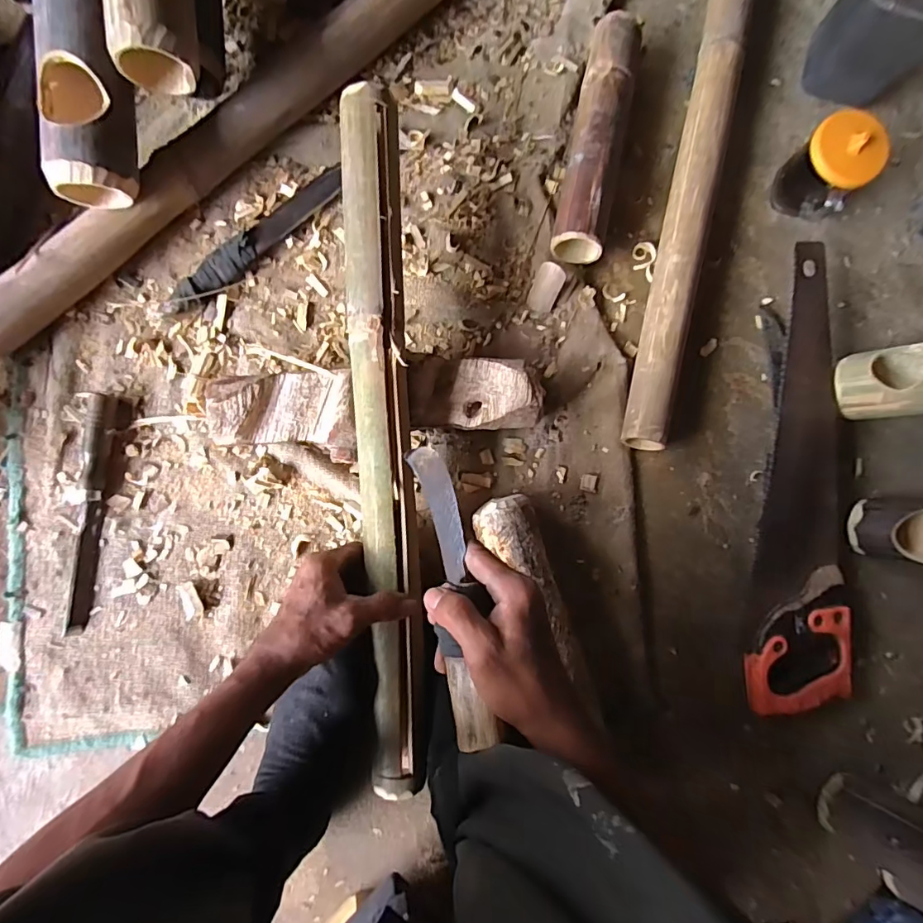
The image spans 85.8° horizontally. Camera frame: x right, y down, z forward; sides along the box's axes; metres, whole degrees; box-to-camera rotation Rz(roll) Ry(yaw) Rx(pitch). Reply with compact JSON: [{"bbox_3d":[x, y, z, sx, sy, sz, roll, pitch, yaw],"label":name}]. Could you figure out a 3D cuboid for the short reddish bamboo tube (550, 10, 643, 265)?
[{"bbox_3d":[0.152,-0.363,0.560,0.057,0.052,0.269,12,86,-4],"label":"short reddish bamboo tube"}]

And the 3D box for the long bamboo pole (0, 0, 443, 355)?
[{"bbox_3d":[-0.244,-0.341,0.525,0.639,0.055,0.061,-45,91,-5],"label":"long bamboo pole"}]

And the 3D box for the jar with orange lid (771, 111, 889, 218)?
[{"bbox_3d":[0.401,-0.320,0.555,0.076,0.099,0.076,0,87,-4],"label":"jar with orange lid"}]

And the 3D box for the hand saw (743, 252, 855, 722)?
[{"bbox_3d":[0.368,0.016,0.544,0.107,0.022,0.495,0,89,-5],"label":"hand saw"}]

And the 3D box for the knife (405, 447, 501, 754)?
[{"bbox_3d":[-0.006,0.092,0.386,0.040,0.035,0.233,-8,69,-5],"label":"knife"}]

